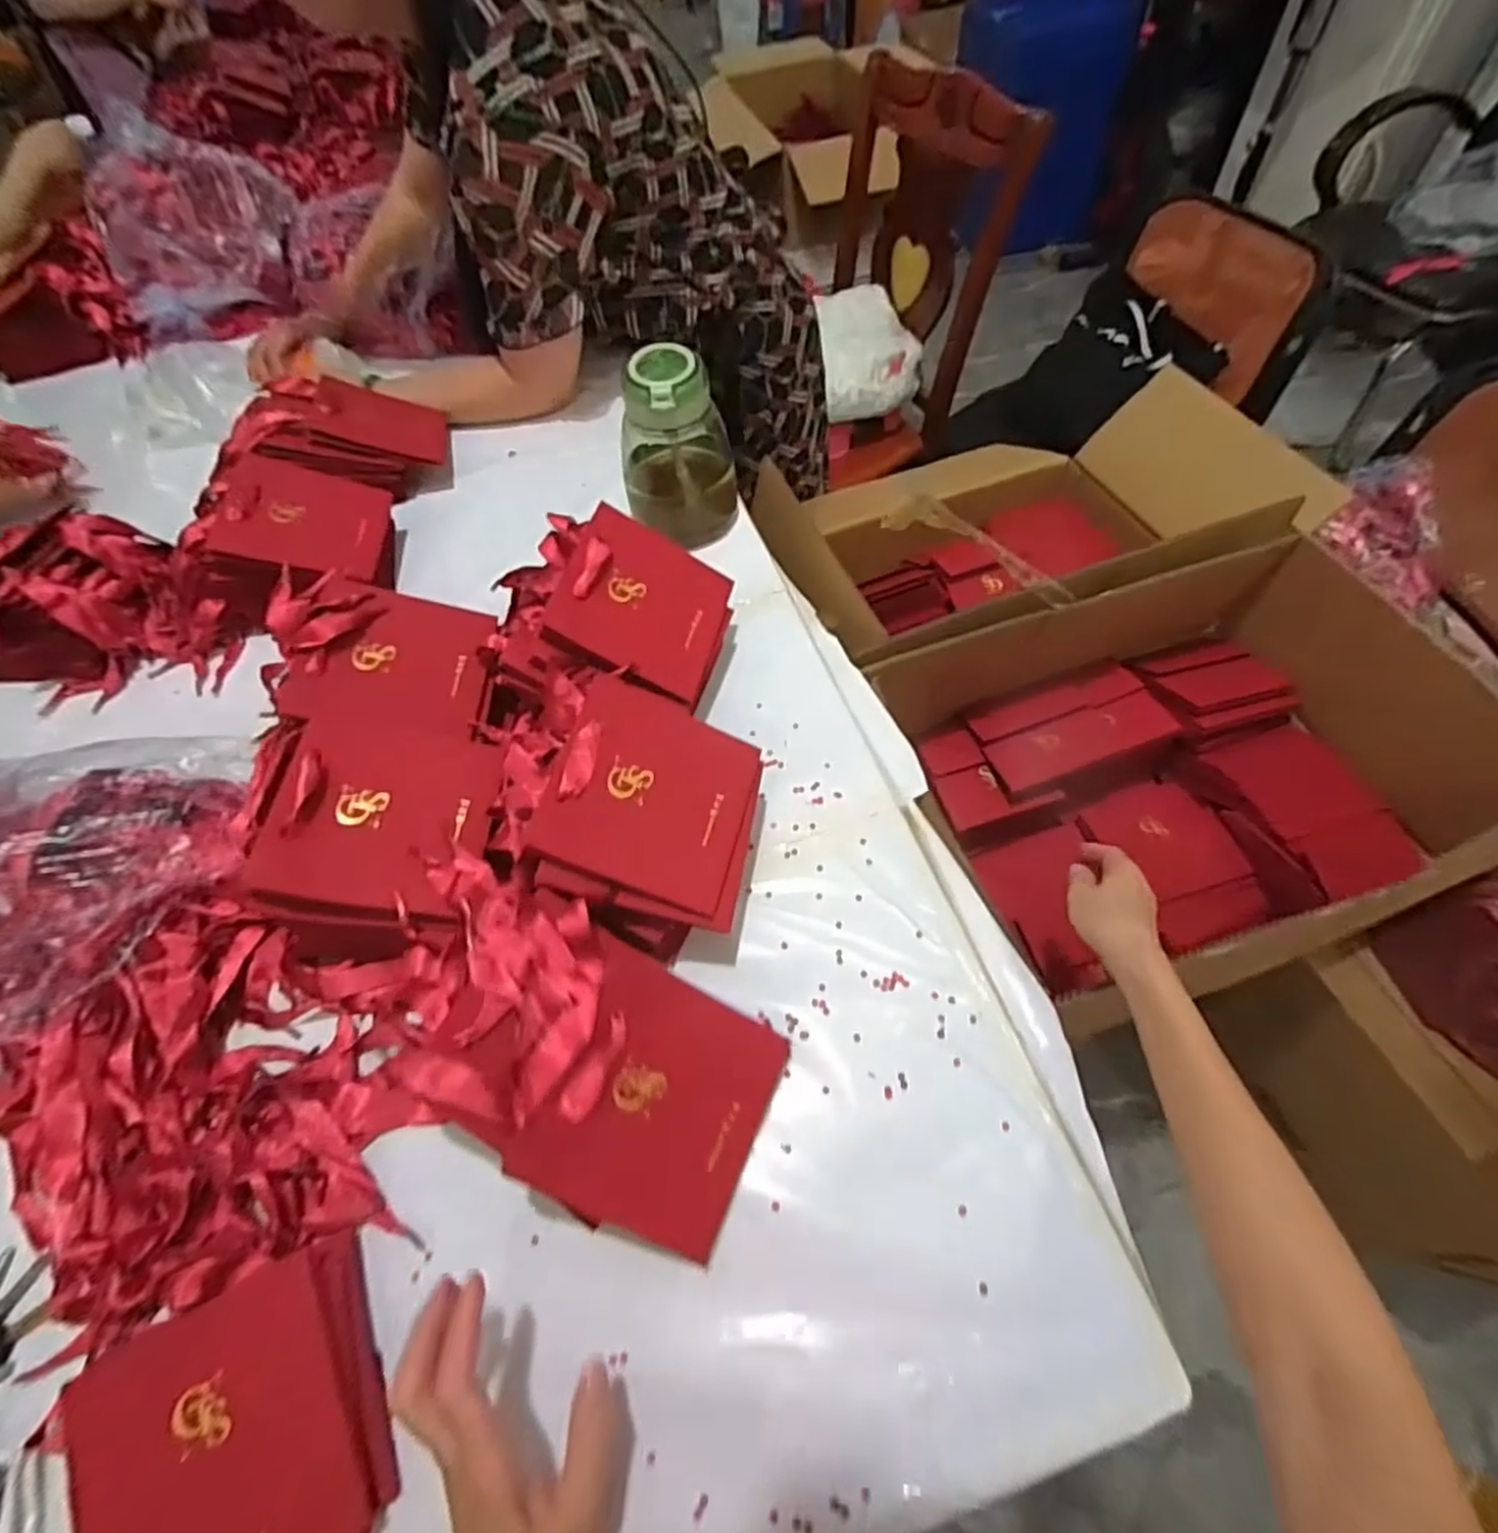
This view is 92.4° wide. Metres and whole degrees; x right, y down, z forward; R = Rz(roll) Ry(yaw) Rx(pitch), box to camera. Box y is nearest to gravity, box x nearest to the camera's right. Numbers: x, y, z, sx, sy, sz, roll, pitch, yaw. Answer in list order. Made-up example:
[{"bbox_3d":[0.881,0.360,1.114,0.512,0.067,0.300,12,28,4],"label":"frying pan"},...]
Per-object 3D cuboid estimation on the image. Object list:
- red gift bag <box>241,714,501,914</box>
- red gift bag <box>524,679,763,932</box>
[{"bbox_3d":[-0.263,0.031,0.523,0.138,0.027,0.147,13,51,-21],"label":"red gift bag"},{"bbox_3d":[-0.067,0.024,0.526,0.149,0.020,0.157,20,63,-15],"label":"red gift bag"}]

